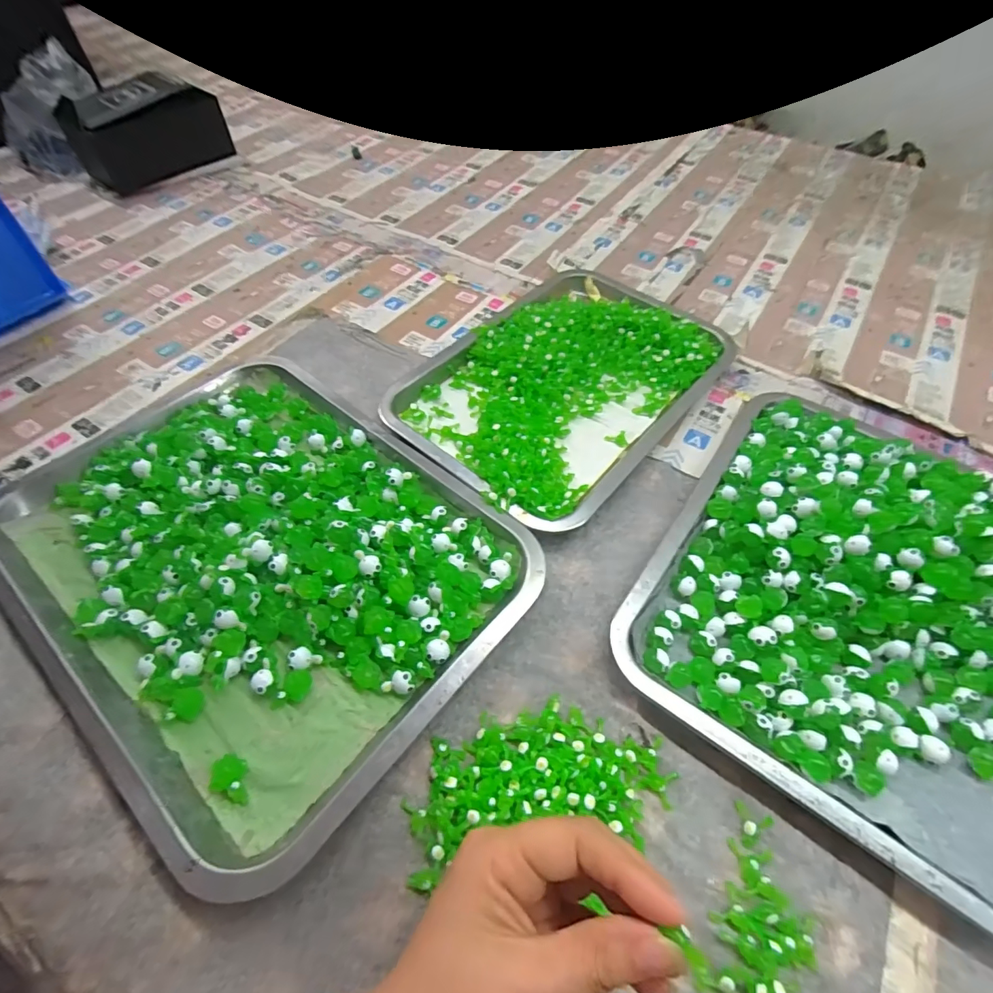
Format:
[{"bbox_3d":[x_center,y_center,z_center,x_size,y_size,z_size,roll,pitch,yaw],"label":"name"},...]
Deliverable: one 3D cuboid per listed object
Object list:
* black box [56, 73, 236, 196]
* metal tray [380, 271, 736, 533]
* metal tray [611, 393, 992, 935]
[{"bbox_3d":[-0.485,-0.511,0.688,0.081,0.093,0.187,38,62,23],"label":"black box"},{"bbox_3d":[0.067,-0.114,0.456,0.209,0.032,0.300,36,62,22],"label":"metal tray"},{"bbox_3d":[0.250,0.063,0.327,0.260,0.039,0.301,30,60,19],"label":"metal tray"}]

